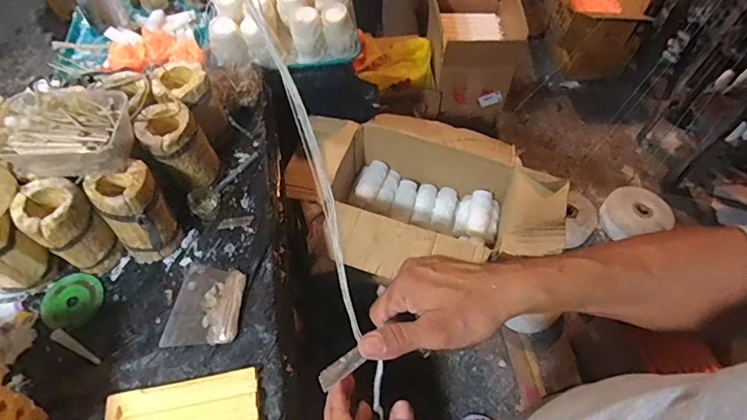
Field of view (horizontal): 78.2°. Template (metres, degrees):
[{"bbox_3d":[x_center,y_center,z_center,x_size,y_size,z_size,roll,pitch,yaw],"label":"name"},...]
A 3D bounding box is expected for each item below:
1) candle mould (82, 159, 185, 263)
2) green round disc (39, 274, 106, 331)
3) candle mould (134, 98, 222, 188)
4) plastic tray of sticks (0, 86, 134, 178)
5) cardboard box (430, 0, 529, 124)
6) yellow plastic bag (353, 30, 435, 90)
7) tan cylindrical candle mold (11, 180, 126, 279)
[{"bbox_3d":[-0.363,0.014,0.725,0.102,0.152,0.107,-37,65,-19],"label":"candle mould"},{"bbox_3d":[-0.487,0.147,0.743,0.096,0.004,0.092,35,66,20],"label":"green round disc"},{"bbox_3d":[-0.327,-0.099,0.789,0.092,0.149,0.097,-37,65,-19],"label":"candle mould"},{"bbox_3d":[-0.446,-0.114,0.671,0.170,0.075,0.117,-4,59,0],"label":"plastic tray of sticks"},{"bbox_3d":[0.330,-0.576,1.602,0.285,0.360,0.358,3,59,4],"label":"cardboard box"},{"bbox_3d":[0.065,-0.502,1.552,0.264,0.084,0.196,-2,59,1],"label":"yellow plastic bag"},{"bbox_3d":[-0.460,0.029,0.711,0.083,0.152,0.085,-1,59,1],"label":"tan cylindrical candle mold"}]

